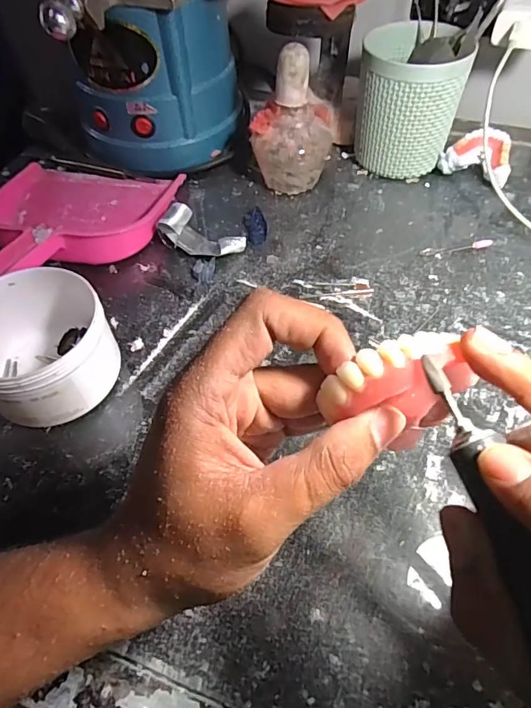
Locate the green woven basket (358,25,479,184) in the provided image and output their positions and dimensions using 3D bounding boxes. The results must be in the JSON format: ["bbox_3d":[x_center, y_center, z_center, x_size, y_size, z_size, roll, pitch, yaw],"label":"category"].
[{"bbox_3d":[0.135,-0.239,0.446,0.088,0.124,0.092,15,54,13],"label":"green woven basket"}]

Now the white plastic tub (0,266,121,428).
[{"bbox_3d":[-0.149,-0.002,0.314,0.089,0.058,0.085,33,60,24],"label":"white plastic tub"}]

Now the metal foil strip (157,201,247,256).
[{"bbox_3d":[-0.055,-0.102,0.406,0.069,0.028,0.032,25,57,19],"label":"metal foil strip"}]

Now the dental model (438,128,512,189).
[{"bbox_3d":[0.207,-0.188,0.458,0.063,0.039,0.047,28,58,21],"label":"dental model"}]

